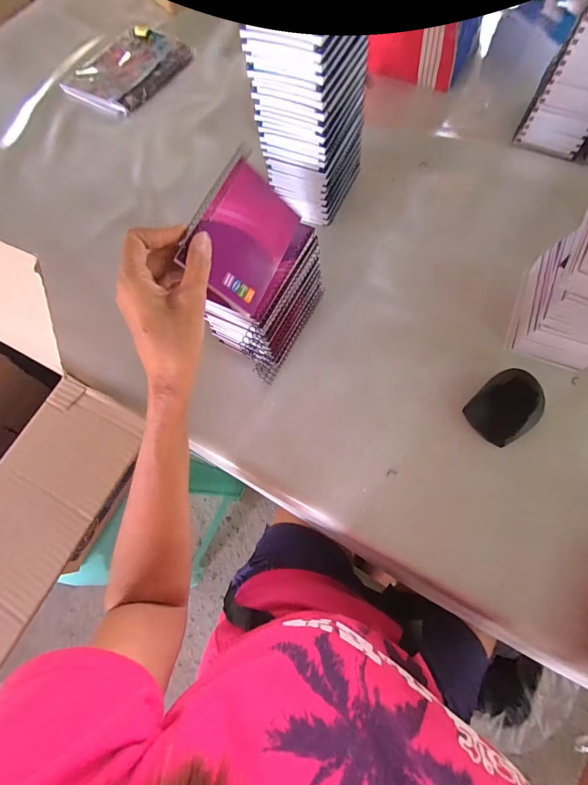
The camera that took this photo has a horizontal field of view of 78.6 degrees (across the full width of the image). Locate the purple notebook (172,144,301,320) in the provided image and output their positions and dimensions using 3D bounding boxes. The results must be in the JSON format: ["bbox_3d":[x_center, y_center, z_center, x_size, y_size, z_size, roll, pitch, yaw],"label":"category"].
[{"bbox_3d":[-0.045,-0.146,0.333,0.086,0.009,0.128,35,70,-29],"label":"purple notebook"}]

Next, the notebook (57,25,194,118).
[{"bbox_3d":[-0.310,-0.604,0.673,0.150,0.032,0.207,35,76,12],"label":"notebook"}]

